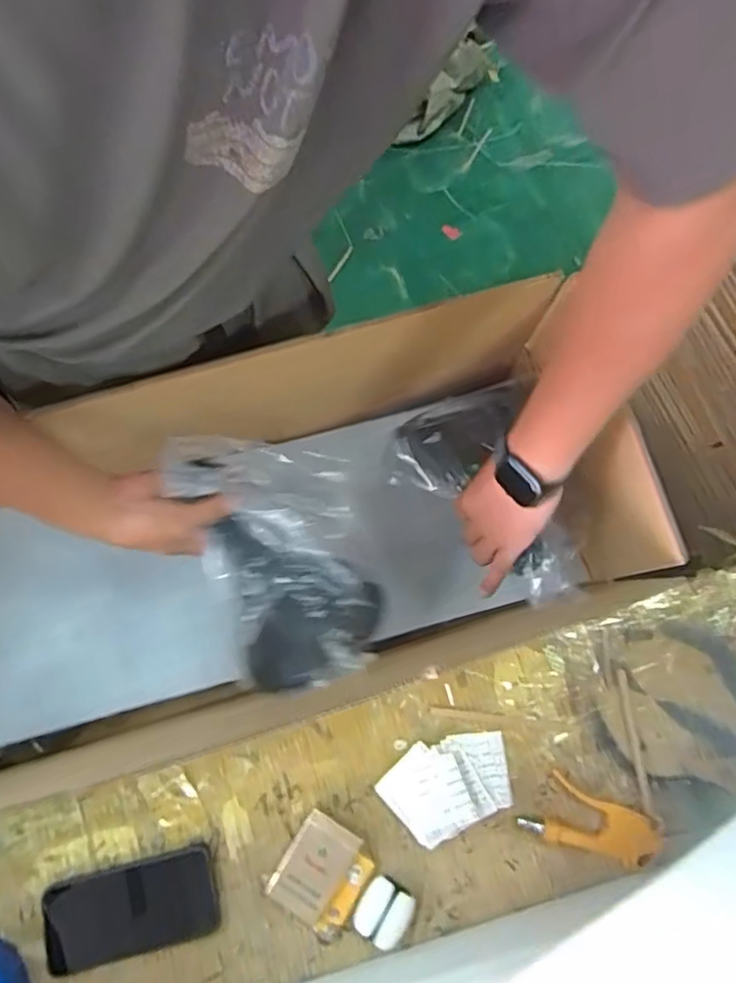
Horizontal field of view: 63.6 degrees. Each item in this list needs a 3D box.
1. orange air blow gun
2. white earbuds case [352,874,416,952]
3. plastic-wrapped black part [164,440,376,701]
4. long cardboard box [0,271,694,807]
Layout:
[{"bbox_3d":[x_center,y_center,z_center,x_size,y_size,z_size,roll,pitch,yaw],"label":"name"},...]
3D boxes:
[{"bbox_3d":[0.224,0.334,0.596,0.131,0.018,0.060,25,78,6],"label":"orange air blow gun"},{"bbox_3d":[0.018,0.405,0.573,0.051,0.031,0.053,33,79,7],"label":"white earbuds case"},{"bbox_3d":[-0.086,0.063,0.597,0.157,0.077,0.258,-18,77,-4],"label":"plastic-wrapped black part"},{"bbox_3d":[-0.159,0.047,0.628,0.807,0.216,0.344,-15,77,-3],"label":"long cardboard box"}]

